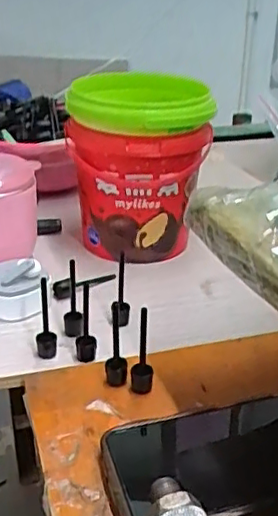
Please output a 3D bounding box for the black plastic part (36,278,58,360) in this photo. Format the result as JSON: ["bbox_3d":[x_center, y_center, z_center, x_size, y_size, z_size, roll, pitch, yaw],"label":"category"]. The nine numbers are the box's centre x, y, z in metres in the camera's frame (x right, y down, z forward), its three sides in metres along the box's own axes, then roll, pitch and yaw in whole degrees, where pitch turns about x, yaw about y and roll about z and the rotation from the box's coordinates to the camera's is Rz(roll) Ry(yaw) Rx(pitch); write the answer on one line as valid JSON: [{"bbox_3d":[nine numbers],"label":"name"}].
[{"bbox_3d":[-0.068,0.043,0.447,0.015,0.062,0.020,-2,28,-8],"label":"black plastic part"}]

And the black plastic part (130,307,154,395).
[{"bbox_3d":[0.003,0.064,0.405,0.015,0.065,0.011,2,28,1],"label":"black plastic part"}]

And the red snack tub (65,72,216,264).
[{"bbox_3d":[-0.003,-0.088,0.594,0.130,0.159,0.135,-2,28,-8],"label":"red snack tub"}]

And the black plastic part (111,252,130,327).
[{"bbox_3d":[-0.014,0.027,0.484,0.010,0.065,0.015,16,31,25],"label":"black plastic part"}]

